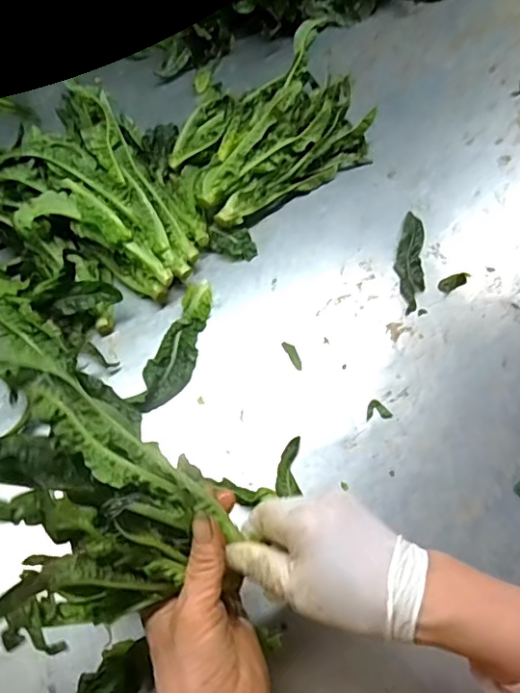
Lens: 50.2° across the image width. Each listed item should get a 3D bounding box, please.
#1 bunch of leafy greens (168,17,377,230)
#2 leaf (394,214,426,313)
[{"bbox_3d":[0.006,-0.253,0.634,0.222,0.102,0.153,-33,68,-17],"label":"bunch of leafy greens"},{"bbox_3d":[0.166,-0.097,0.615,0.031,0.006,0.131,6,62,1],"label":"leaf"}]

